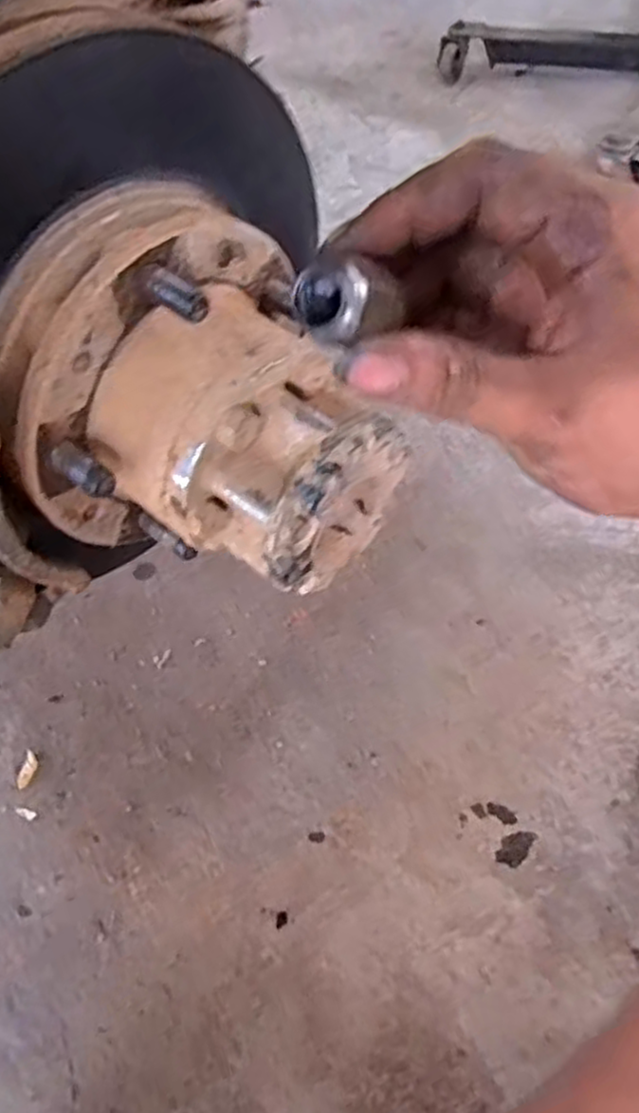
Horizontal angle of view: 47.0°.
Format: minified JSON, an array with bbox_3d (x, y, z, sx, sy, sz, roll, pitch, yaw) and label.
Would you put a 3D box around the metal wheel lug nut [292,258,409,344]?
[{"bbox_3d":[0.007,-0.066,0.186,0.023,0.015,0.017,-28,58,-17],"label":"metal wheel lug nut"}]

